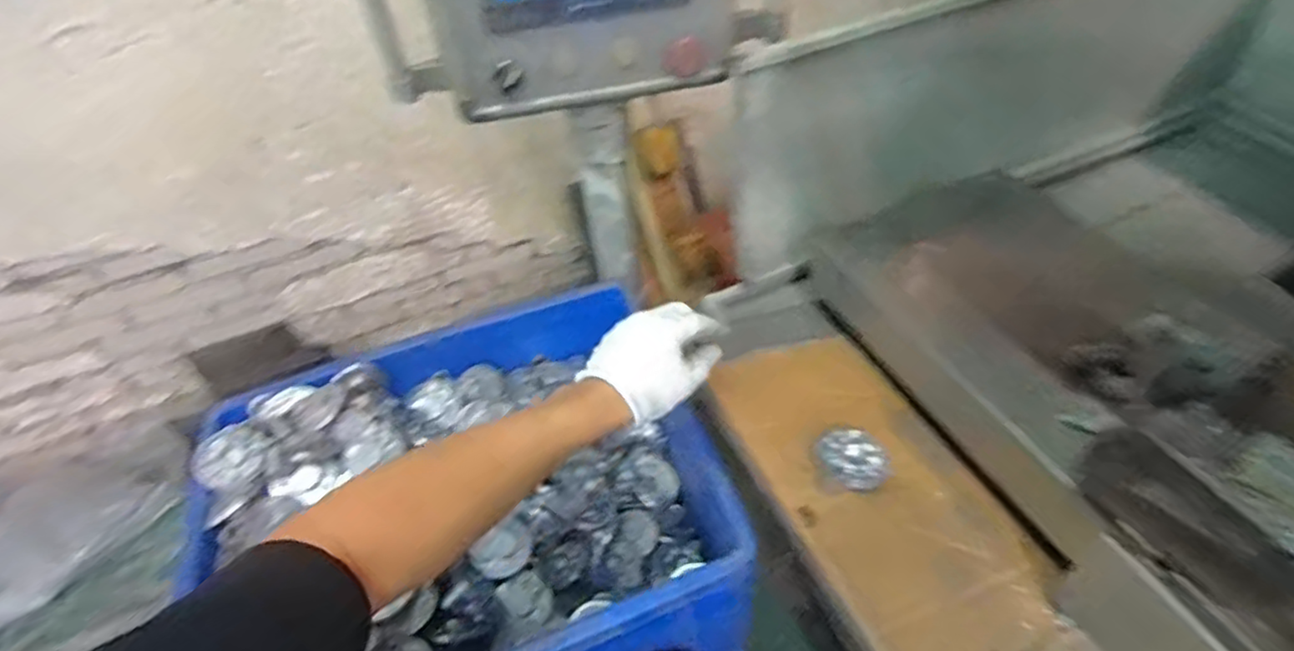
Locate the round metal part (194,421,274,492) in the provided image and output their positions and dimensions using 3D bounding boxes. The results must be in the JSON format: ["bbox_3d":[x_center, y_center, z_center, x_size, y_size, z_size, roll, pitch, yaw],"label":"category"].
[{"bbox_3d":[-0.448,0.140,0.723,0.064,0.023,0.072,-5,46,1],"label":"round metal part"}]

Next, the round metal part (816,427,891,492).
[{"bbox_3d":[0.183,0.121,0.600,0.057,0.018,0.064,-12,47,-6],"label":"round metal part"}]

